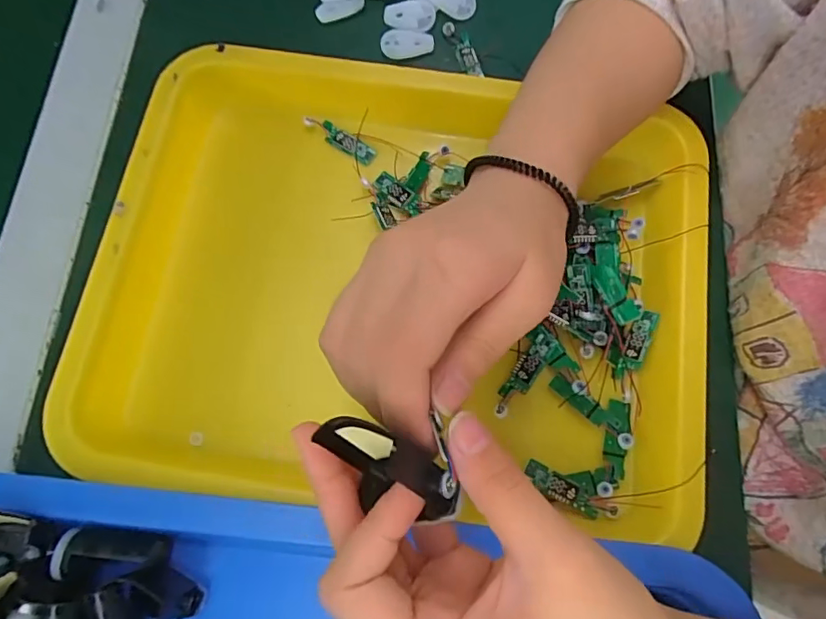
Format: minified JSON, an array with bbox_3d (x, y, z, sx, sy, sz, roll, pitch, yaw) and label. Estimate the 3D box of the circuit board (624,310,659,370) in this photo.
[{"bbox_3d":[0.126,0.017,0.283,0.011,0.007,0.033,22,77,7],"label":"circuit board"}]

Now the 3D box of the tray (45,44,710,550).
[{"bbox_3d":[-0.008,-0.022,0.288,0.330,0.035,0.253,7,75,3],"label":"tray"}]

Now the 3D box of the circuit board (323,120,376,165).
[{"bbox_3d":[-0.043,-0.109,0.326,0.041,0.004,0.013,32,78,9],"label":"circuit board"}]

